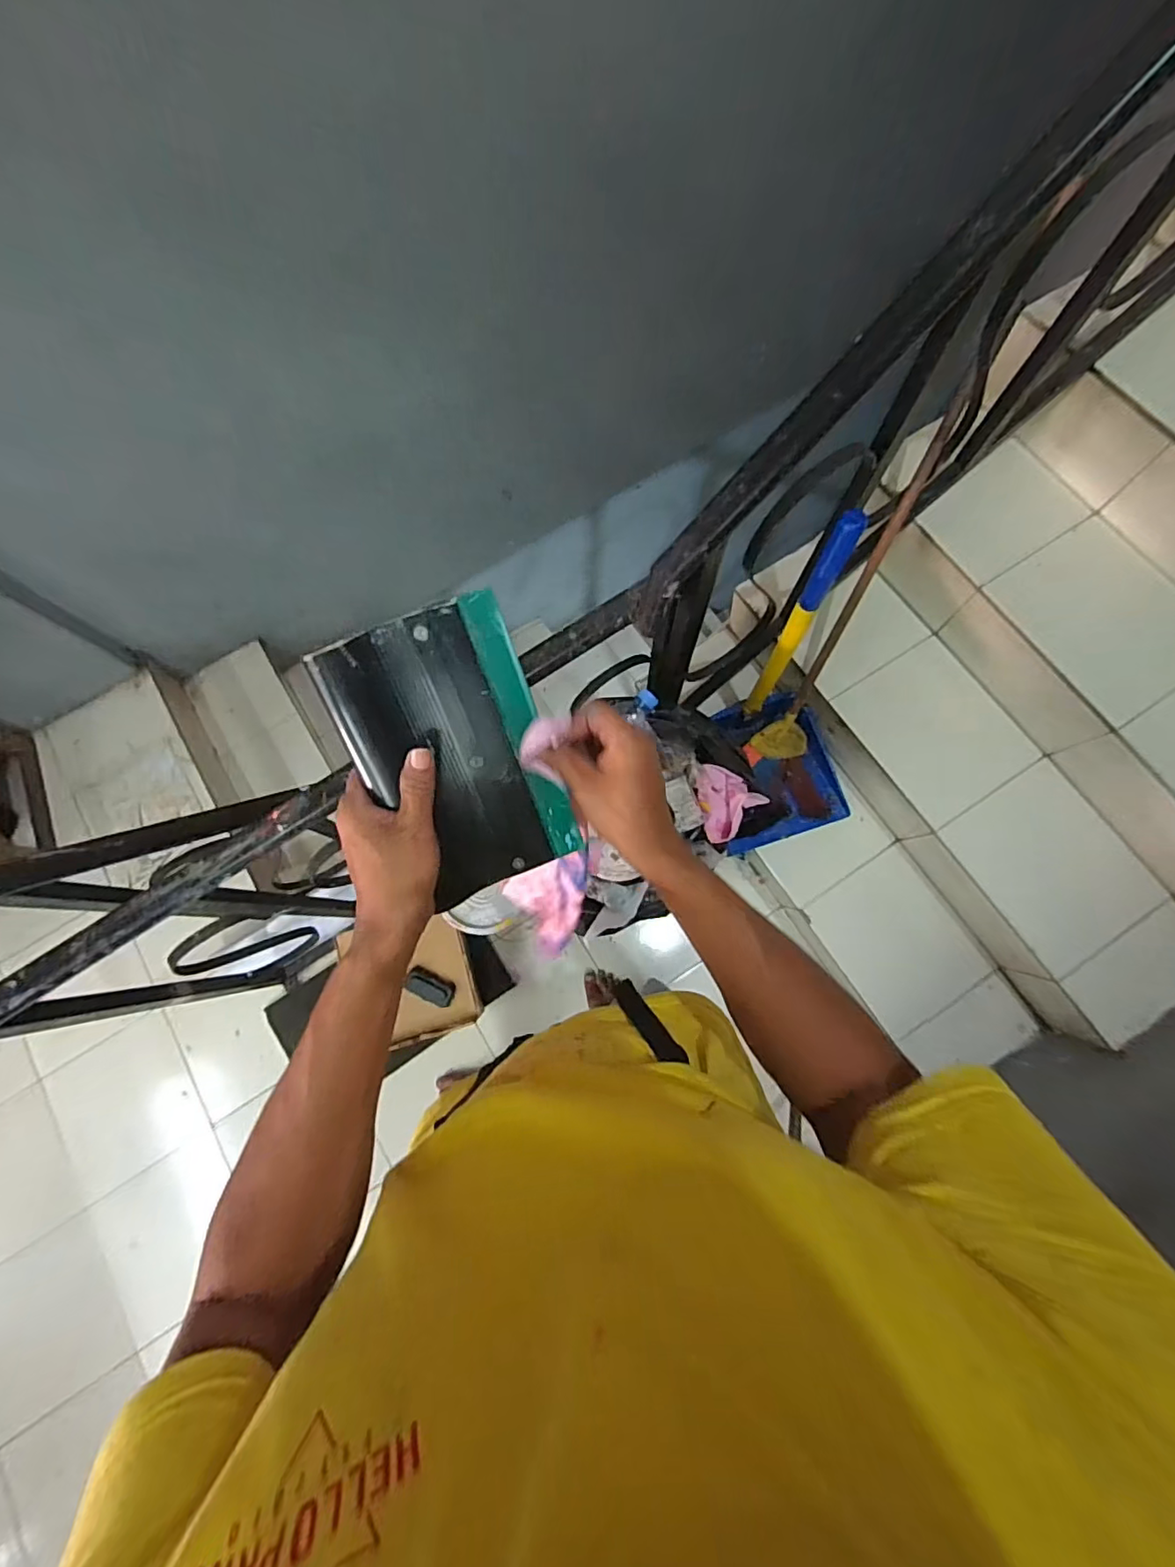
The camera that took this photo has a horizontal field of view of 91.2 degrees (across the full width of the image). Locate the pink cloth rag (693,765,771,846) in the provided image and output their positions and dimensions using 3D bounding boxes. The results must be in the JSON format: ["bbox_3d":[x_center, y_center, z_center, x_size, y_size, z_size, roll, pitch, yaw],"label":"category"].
[{"bbox_3d":[0.215,0.021,0.895,0.096,0.058,0.117,-30,77,-6],"label":"pink cloth rag"}]

